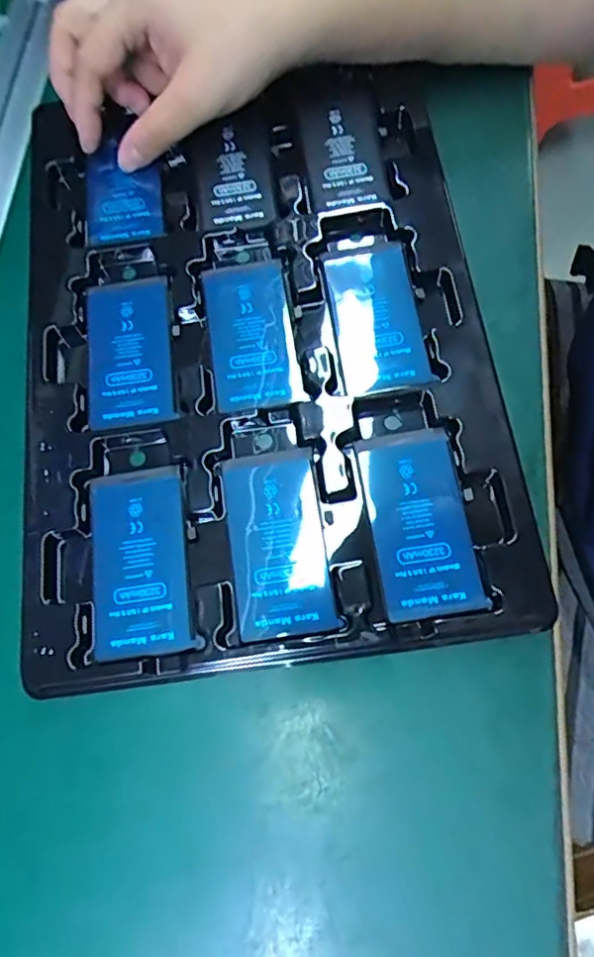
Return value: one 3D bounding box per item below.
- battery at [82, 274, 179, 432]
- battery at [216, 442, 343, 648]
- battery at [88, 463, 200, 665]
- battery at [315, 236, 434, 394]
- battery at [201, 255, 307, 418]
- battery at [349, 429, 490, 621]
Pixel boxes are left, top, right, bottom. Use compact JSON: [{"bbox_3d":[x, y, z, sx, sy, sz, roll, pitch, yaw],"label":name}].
[{"bbox_3d":[-0.087,-0.066,0.304,0.048,0.007,0.084,-10,70,2],"label":"battery"},{"bbox_3d":[-0.010,0.028,0.269,0.043,0.005,0.083,-9,70,2],"label":"battery"},{"bbox_3d":[-0.072,0.037,0.272,0.044,0.006,0.084,-9,70,2],"label":"battery"},{"bbox_3d":[0.039,-0.084,0.304,0.044,0.009,0.089,-10,70,2],"label":"battery"},{"bbox_3d":[-0.024,-0.075,0.302,0.043,0.004,0.084,-11,70,1],"label":"battery"},{"bbox_3d":[0.055,0.019,0.269,0.042,0.006,0.085,-10,70,2],"label":"battery"}]

